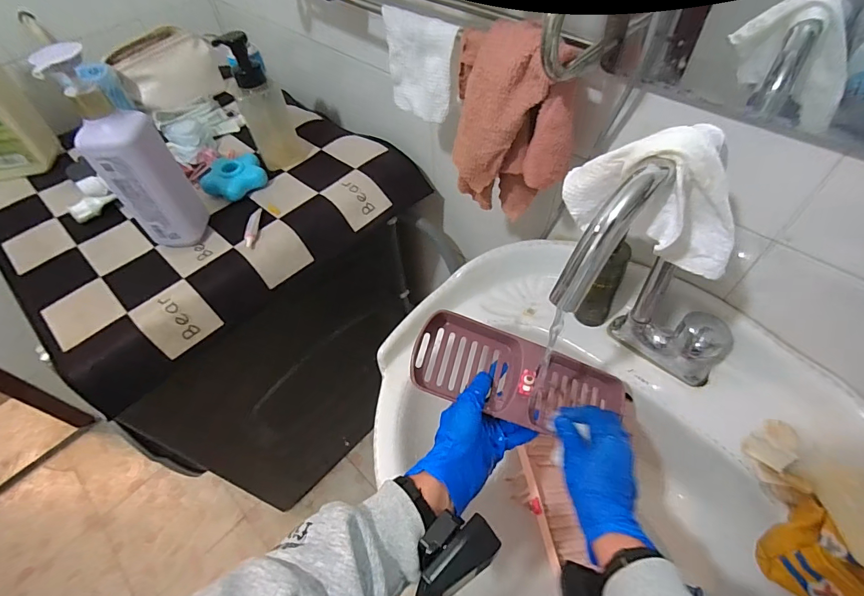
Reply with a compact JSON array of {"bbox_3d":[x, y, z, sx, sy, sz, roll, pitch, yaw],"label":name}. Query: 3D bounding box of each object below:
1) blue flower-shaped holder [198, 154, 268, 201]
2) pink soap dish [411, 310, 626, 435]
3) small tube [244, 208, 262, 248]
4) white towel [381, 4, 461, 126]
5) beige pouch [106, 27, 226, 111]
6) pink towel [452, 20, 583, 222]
[{"bbox_3d":[-0.335,-0.207,0.694,0.098,0.029,0.094,-29,57,-18],"label":"blue flower-shaped holder"},{"bbox_3d":[0.102,0.088,0.466,0.248,0.049,0.093,16,53,-11],"label":"pink soap dish"},{"bbox_3d":[-0.275,-0.110,0.636,0.016,0.013,0.084,-6,53,-2],"label":"small tube"},{"bbox_3d":[-0.017,-0.273,0.497,0.104,0.108,0.019,37,63,26],"label":"white towel"},{"bbox_3d":[-0.526,-0.453,0.833,0.093,0.101,0.174,30,60,23],"label":"beige pouch"},{"bbox_3d":[0.089,-0.182,0.465,0.126,0.204,0.079,8,54,9],"label":"pink towel"}]

